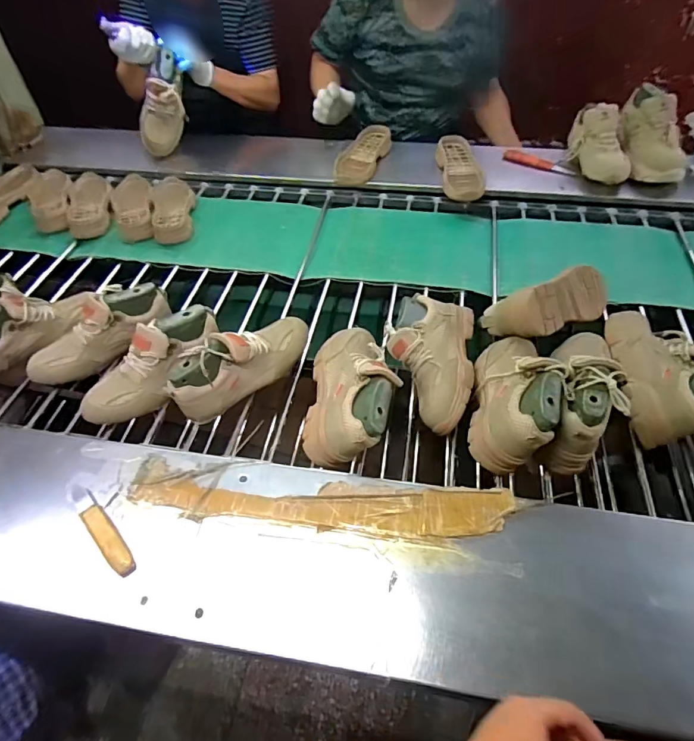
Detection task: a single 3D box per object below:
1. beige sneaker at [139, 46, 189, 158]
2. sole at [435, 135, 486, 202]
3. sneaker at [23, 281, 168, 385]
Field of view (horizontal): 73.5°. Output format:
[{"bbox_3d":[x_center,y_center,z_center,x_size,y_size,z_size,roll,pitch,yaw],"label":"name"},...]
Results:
[{"bbox_3d":[-0.511,-0.744,1.309,0.118,0.265,0.098,-1,42,-32],"label":"beige sneaker"},{"bbox_3d":[0.302,-0.539,1.229,0.114,0.034,0.238,-1,59,-1],"label":"sole"},{"bbox_3d":[-0.453,-0.065,0.851,0.264,0.123,0.093,-38,54,-3],"label":"sneaker"}]

